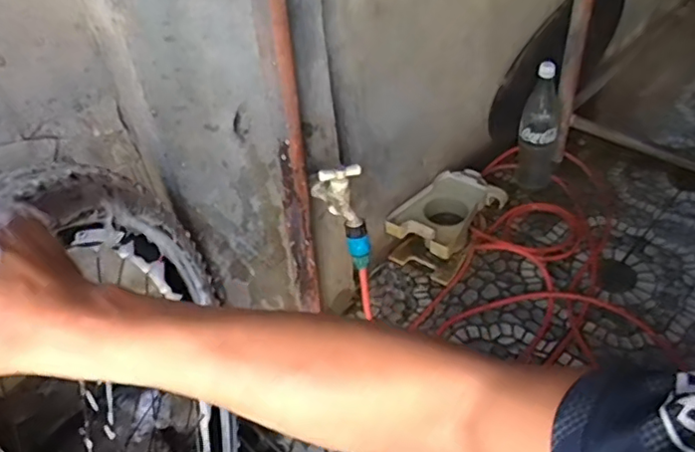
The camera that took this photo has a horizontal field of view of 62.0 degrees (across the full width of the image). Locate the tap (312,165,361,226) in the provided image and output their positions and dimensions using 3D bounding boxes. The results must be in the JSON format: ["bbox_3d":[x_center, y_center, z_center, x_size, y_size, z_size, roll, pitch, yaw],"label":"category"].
[{"bbox_3d":[-0.016,-0.050,0.840,0.074,0.079,0.072,-6,43,0],"label":"tap"}]

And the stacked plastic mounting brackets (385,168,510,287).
[{"bbox_3d":[0.221,-0.008,1.306,0.170,0.115,0.244,29,53,32],"label":"stacked plastic mounting brackets"}]

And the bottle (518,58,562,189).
[{"bbox_3d":[0.452,-0.233,1.349,0.092,0.310,0.108,11,45,18],"label":"bottle"}]

